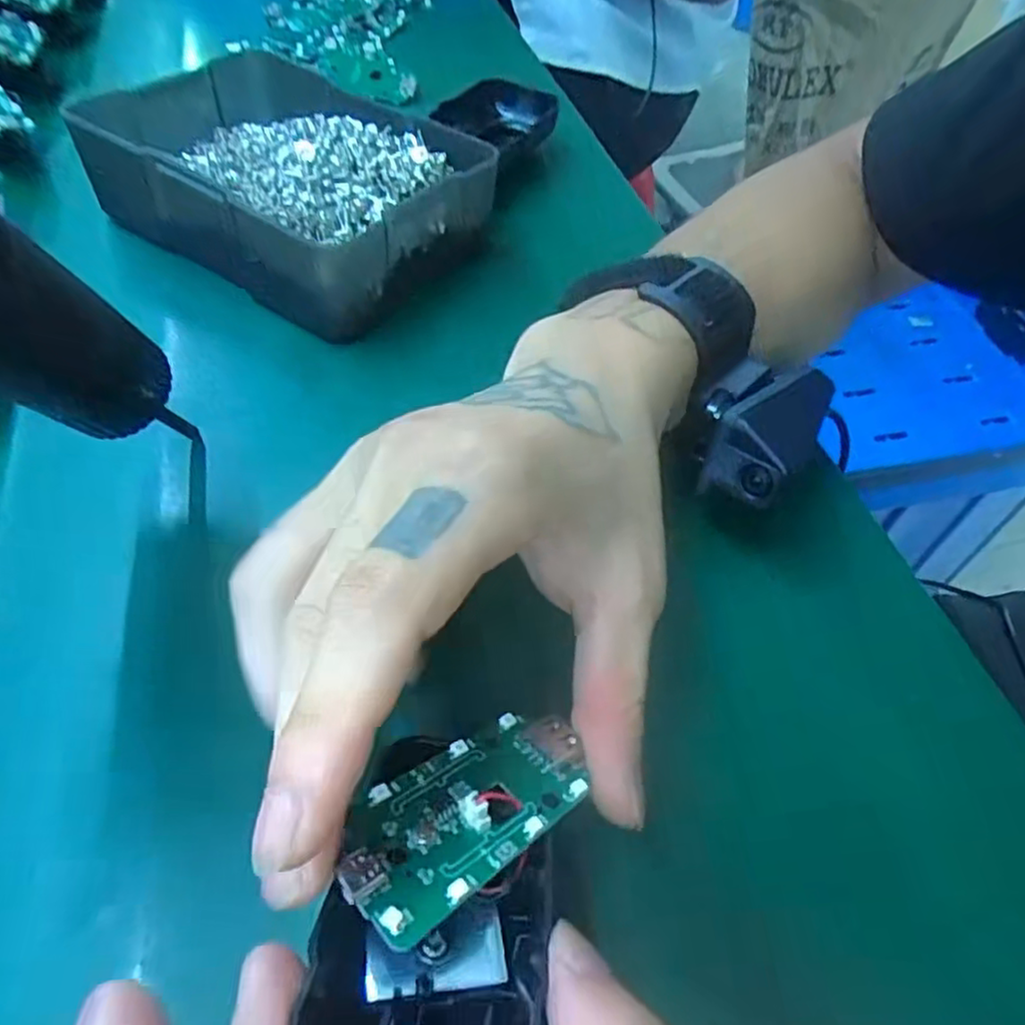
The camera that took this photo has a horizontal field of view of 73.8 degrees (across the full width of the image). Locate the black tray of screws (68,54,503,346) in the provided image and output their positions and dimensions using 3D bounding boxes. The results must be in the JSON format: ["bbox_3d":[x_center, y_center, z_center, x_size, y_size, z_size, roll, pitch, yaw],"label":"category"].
[{"bbox_3d":[-0.100,-0.153,0.316,0.166,0.048,0.125,32,58,20],"label":"black tray of screws"}]

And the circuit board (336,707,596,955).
[{"bbox_3d":[-0.010,0.065,0.155,0.062,0.004,0.031,-20,41,-39],"label":"circuit board"}]

